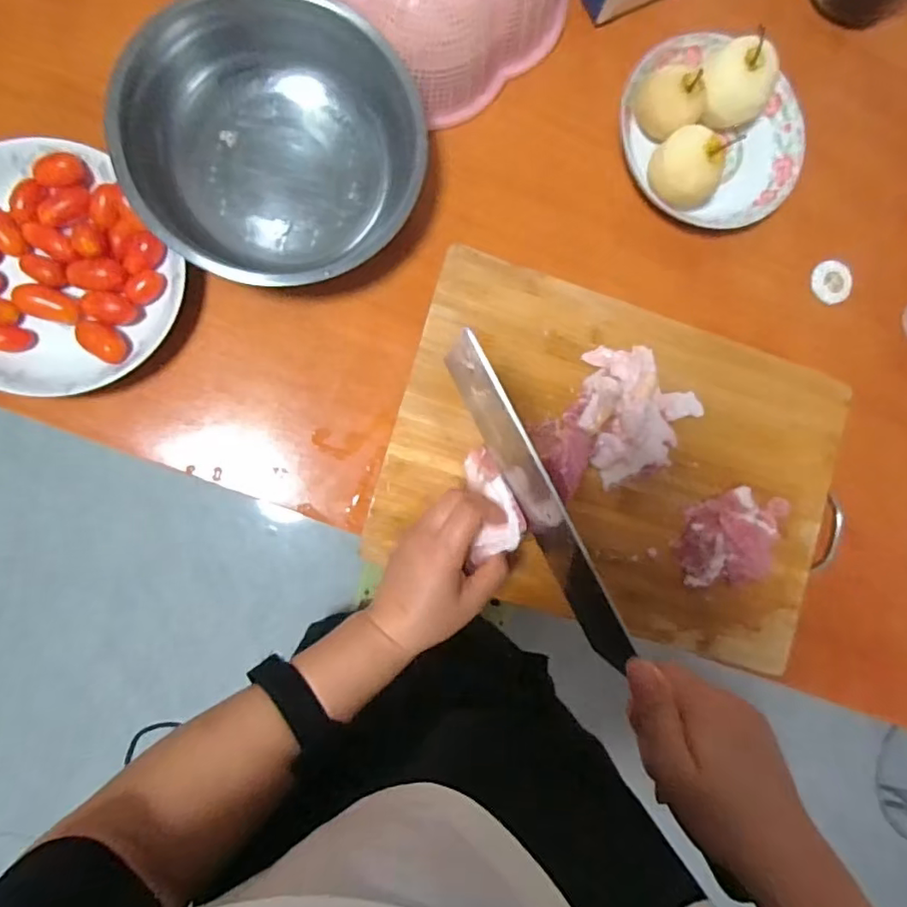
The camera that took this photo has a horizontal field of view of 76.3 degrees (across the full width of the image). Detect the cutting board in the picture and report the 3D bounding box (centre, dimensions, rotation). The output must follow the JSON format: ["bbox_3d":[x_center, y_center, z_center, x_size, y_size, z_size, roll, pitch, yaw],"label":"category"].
[{"bbox_3d":[0.150,0.011,0.506,0.392,0.027,0.276,17,85,-8],"label":"cutting board"}]

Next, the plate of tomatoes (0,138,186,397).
[{"bbox_3d":[-0.311,-0.135,0.446,0.169,0.044,0.171,0,88,-9],"label":"plate of tomatoes"}]

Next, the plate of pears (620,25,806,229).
[{"bbox_3d":[0.237,-0.292,0.510,0.169,0.075,0.156,0,88,-9],"label":"plate of pears"}]

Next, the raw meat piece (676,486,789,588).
[{"bbox_3d":[0.250,0.074,0.509,0.101,0.024,0.081,-2,88,-9],"label":"raw meat piece"}]

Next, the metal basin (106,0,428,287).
[{"bbox_3d":[-0.138,-0.241,0.450,0.222,0.058,0.209,-15,90,-9],"label":"metal basin"}]

